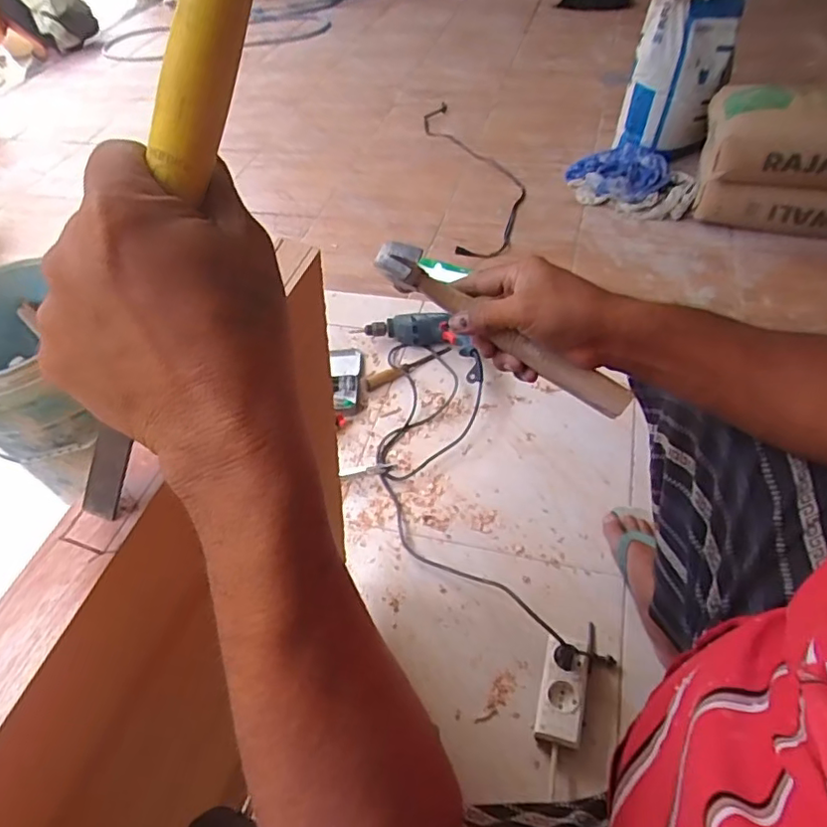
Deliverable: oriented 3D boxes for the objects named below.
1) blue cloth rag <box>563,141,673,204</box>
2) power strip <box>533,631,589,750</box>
[{"bbox_3d":[0.596,-0.702,1.707,0.277,0.107,0.259,6,50,11],"label":"blue cloth rag"},{"bbox_3d":[0.204,0.375,0.788,0.061,0.037,0.133,9,63,13],"label":"power strip"}]

